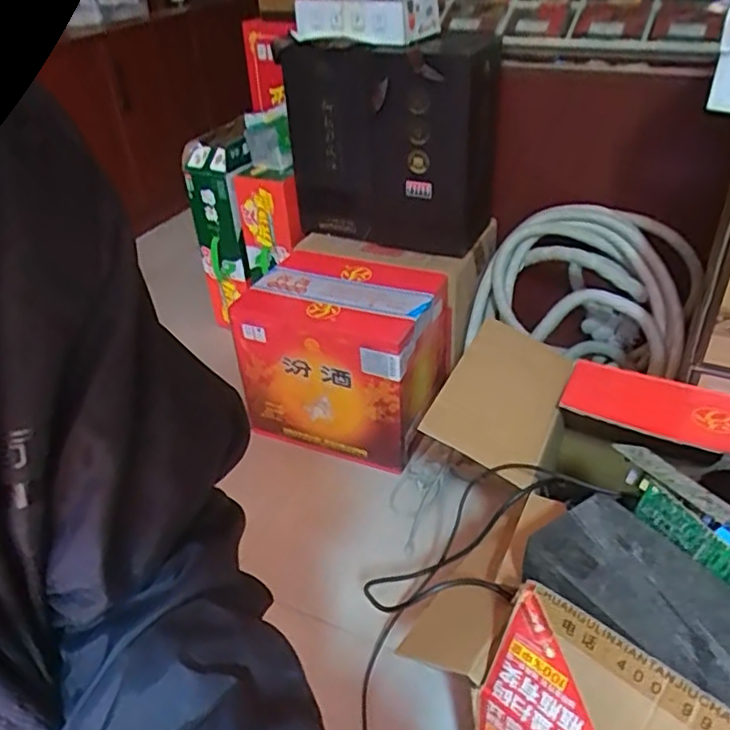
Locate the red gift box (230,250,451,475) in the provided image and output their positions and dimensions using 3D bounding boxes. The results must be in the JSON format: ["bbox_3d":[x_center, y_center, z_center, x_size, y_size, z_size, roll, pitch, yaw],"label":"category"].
[{"bbox_3d":[-0.038,-0.013,1.208,0.333,0.307,0.251,15,40,24],"label":"red gift box"}]

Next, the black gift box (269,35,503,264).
[{"bbox_3d":[0.051,-0.397,1.165,0.370,0.346,0.159,22,44,31],"label":"black gift box"}]

